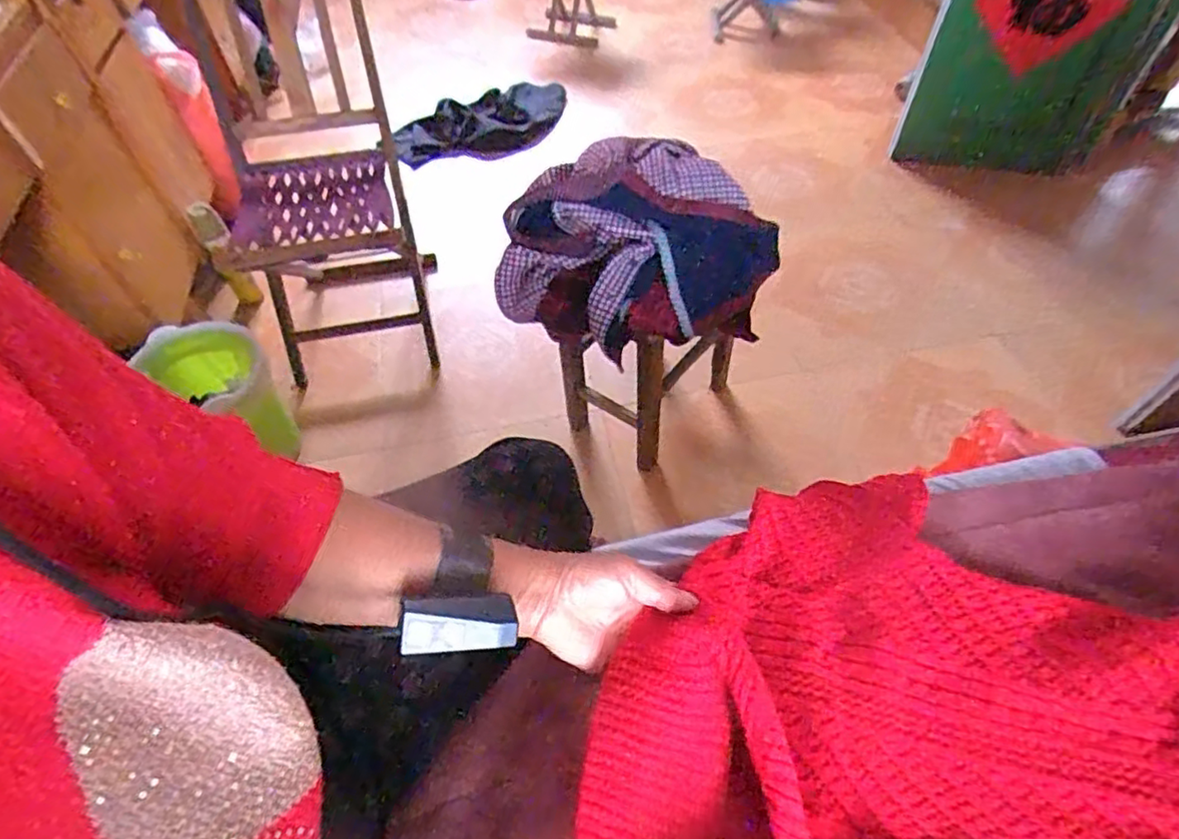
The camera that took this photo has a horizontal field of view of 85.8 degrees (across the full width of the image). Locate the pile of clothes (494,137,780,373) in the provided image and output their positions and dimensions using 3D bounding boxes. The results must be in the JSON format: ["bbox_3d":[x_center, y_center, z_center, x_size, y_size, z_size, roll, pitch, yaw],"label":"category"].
[{"bbox_3d":[0.074,-0.262,1.094,0.393,0.236,0.345,-34,59,-21],"label":"pile of clothes"}]

